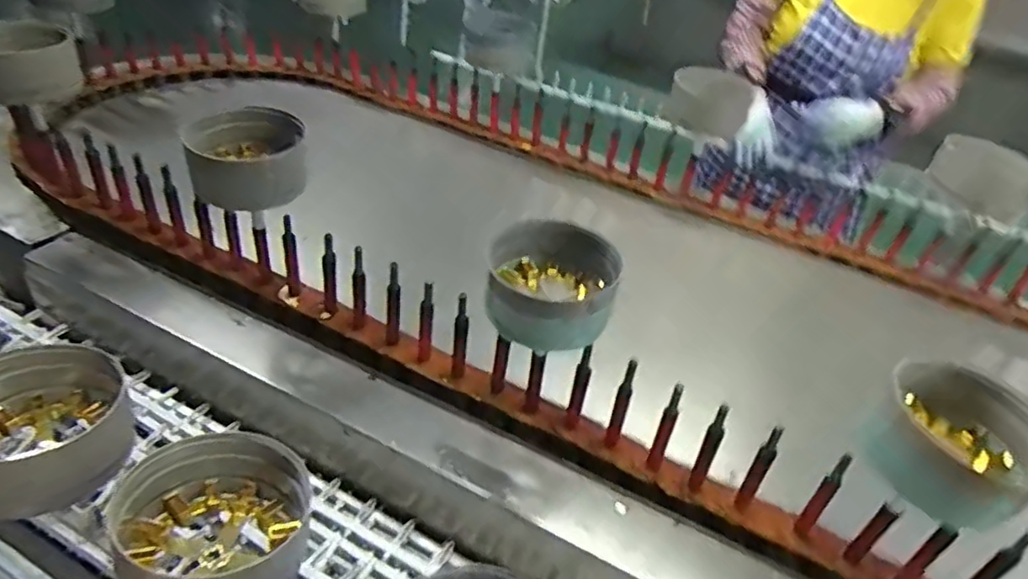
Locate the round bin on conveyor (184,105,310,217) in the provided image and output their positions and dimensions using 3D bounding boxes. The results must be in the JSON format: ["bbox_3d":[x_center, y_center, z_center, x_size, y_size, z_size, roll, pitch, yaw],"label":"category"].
[{"bbox_3d":[-0.320,-0.156,0.797,0.129,0.079,0.118,-7,38,-18],"label":"round bin on conveyor"}]

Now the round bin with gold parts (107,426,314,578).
[{"bbox_3d":[-0.232,0.186,0.506,0.123,0.068,0.135,4,36,-3],"label":"round bin with gold parts"}]

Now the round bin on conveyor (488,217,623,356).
[{"bbox_3d":[0.036,-0.010,0.670,0.135,0.065,0.134,4,36,-3],"label":"round bin on conveyor"}]

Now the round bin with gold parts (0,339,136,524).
[{"bbox_3d":[-0.399,0.115,0.546,0.126,0.072,0.136,-23,45,-33],"label":"round bin with gold parts"}]

